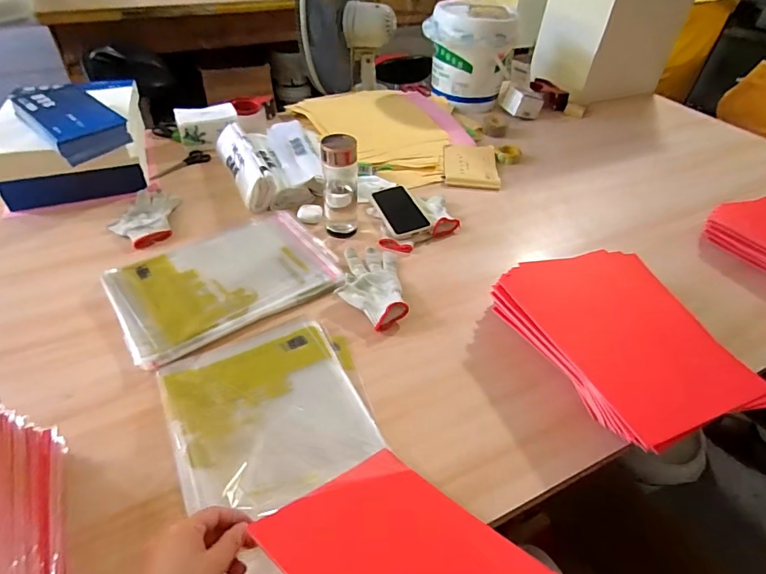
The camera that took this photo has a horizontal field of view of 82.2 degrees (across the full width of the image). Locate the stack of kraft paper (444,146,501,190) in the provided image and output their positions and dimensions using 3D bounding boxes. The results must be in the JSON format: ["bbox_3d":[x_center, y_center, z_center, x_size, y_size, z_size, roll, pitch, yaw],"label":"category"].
[{"bbox_3d":[0.222,-0.309,1.115,0.132,0.020,0.197,5,43,1],"label":"stack of kraft paper"}]

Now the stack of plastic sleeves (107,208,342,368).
[{"bbox_3d":[-0.269,-0.020,0.764,0.349,0.018,0.248,-26,51,-28],"label":"stack of plastic sleeves"}]

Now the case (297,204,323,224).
[{"bbox_3d":[-0.149,-0.150,0.903,0.051,0.022,0.042,3,43,-2],"label":"case"}]

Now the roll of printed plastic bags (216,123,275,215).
[{"bbox_3d":[-0.314,-0.276,0.988,0.067,0.079,0.296,-18,47,-22],"label":"roll of printed plastic bags"}]

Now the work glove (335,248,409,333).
[{"bbox_3d":[-0.020,-0.005,0.750,0.105,0.034,0.184,-1,43,-6],"label":"work glove"}]

